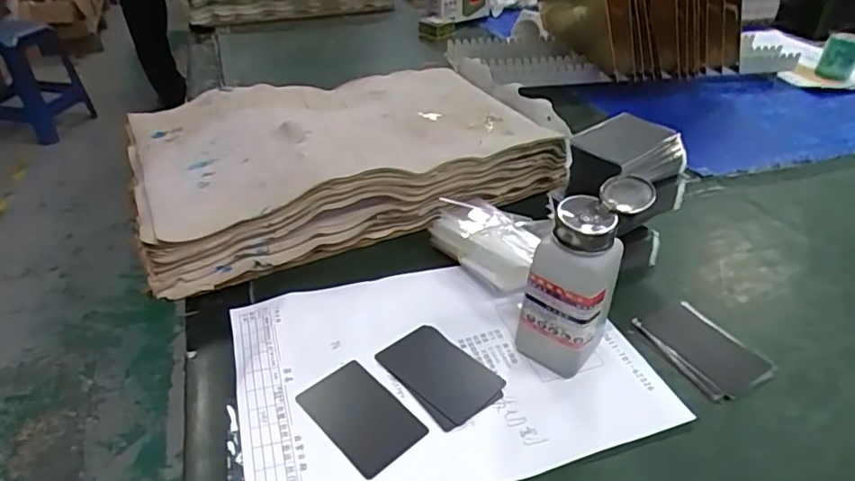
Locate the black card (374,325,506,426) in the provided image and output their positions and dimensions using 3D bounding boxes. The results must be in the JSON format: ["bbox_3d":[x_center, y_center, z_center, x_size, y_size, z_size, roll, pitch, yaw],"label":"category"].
[{"bbox_3d":[0.010,0.097,0.416,0.054,0.004,0.088,-30,46,-35],"label":"black card"}]

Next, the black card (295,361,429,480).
[{"bbox_3d":[-0.046,0.120,0.380,0.052,0.004,0.084,-28,45,-33],"label":"black card"}]

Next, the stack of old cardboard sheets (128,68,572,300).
[{"bbox_3d":[-0.091,-0.099,0.622,0.431,0.088,0.263,-15,39,-21],"label":"stack of old cardboard sheets"}]

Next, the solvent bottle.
[{"bbox_3d":[0.109,0.027,0.399,0.052,0.139,0.067,25,43,29],"label":"solvent bottle"}]

